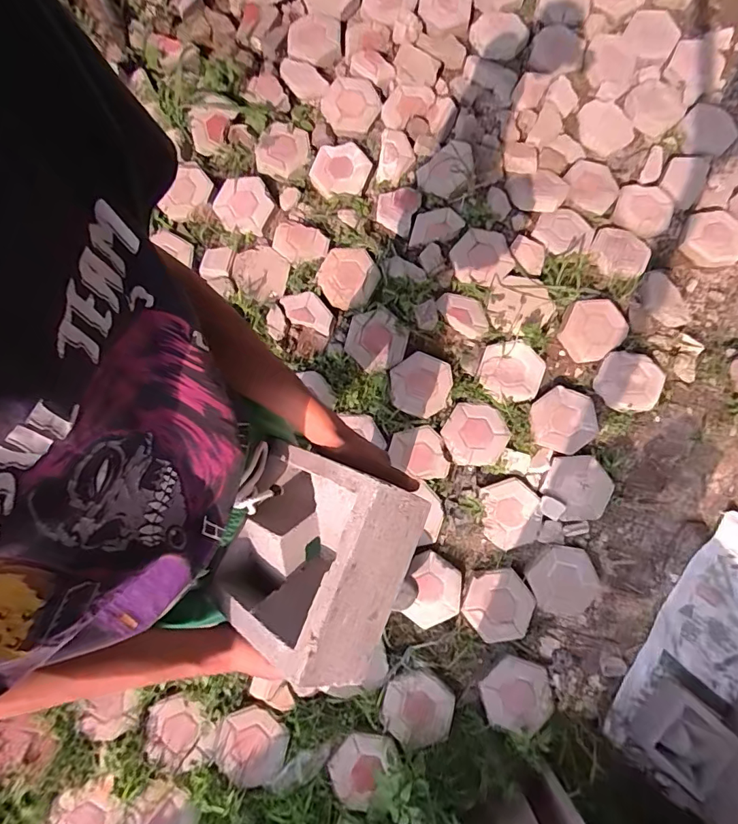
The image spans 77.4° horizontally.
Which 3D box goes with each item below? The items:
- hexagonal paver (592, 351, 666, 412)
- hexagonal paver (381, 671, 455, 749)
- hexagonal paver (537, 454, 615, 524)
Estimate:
[{"bbox_3d":[0.845,-0.095,1.497,0.203,0.043,0.197,22,80,3],"label":"hexagonal paver"},{"bbox_3d":[0.146,0.863,1.344,0.211,0.037,0.179,-13,80,-3],"label":"hexagonal paver"},{"bbox_3d":[0.654,0.240,1.451,0.198,0.041,0.215,24,80,3],"label":"hexagonal paver"}]

